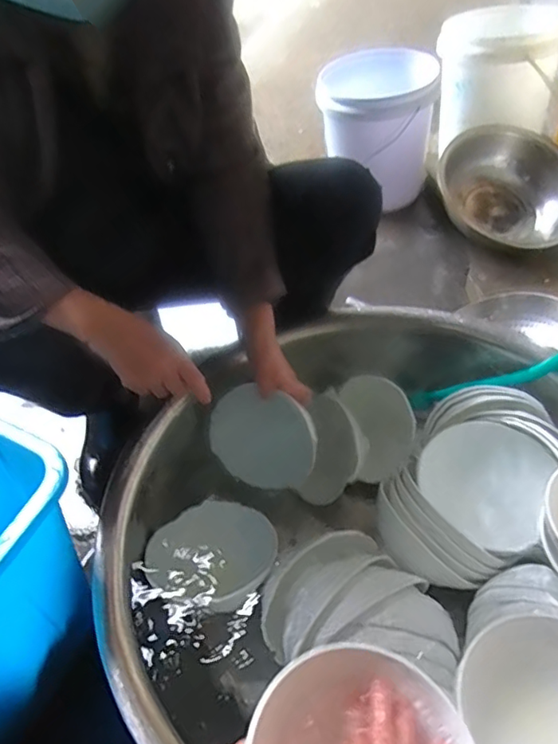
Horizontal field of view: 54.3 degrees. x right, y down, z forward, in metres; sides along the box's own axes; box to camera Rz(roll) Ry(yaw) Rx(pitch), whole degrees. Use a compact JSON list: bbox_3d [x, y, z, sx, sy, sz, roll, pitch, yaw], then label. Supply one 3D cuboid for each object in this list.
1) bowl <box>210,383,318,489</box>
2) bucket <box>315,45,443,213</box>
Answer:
[{"bbox_3d":[-0.021,0.098,0.821,0.165,0.050,0.139,6,91,19],"label":"bowl"},{"bbox_3d":[0.249,-0.617,1.392,0.275,0.290,0.277,-4,46,4],"label":"bucket"}]

